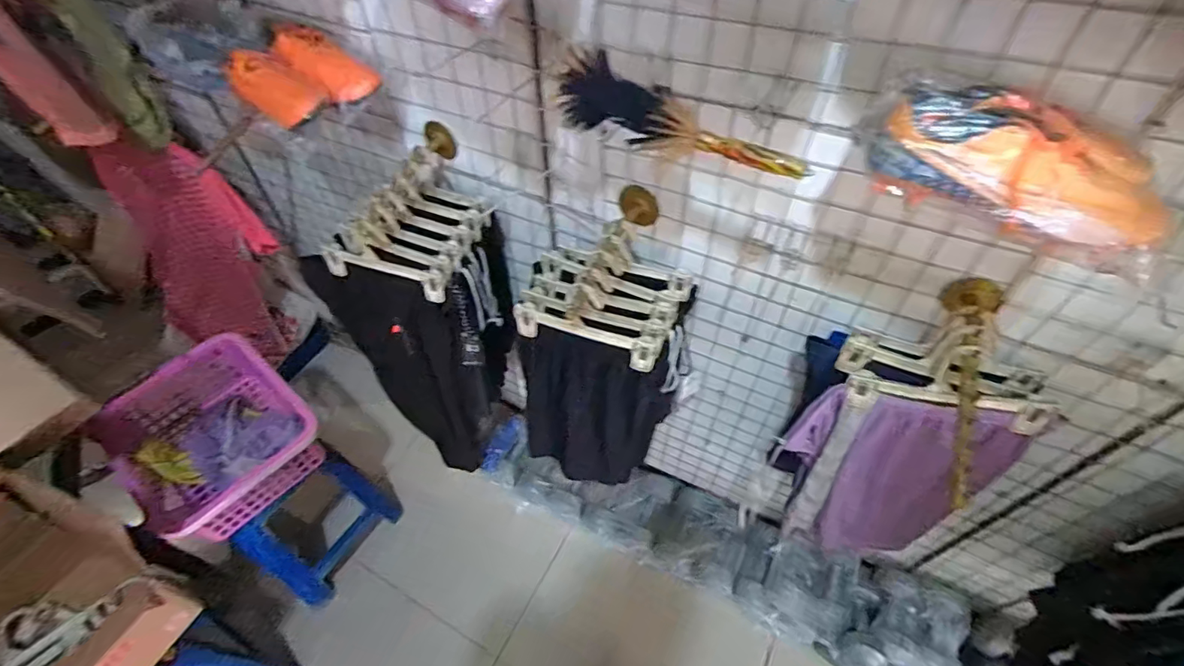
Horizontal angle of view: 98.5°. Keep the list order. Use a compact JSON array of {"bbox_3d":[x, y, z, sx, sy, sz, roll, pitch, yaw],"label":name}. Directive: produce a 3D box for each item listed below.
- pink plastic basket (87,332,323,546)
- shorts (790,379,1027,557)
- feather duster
[{"bbox_3d":[-0.820,0.231,1.120,0.418,0.164,0.313,32,58,24],"label":"pink plastic basket"},{"bbox_3d":[0.485,0.263,0.882,0.298,0.463,0.070,12,52,10],"label":"shorts"},{"bbox_3d":[0.089,-0.231,0.581,0.068,0.075,0.301,-37,59,-25],"label":"feather duster"}]

